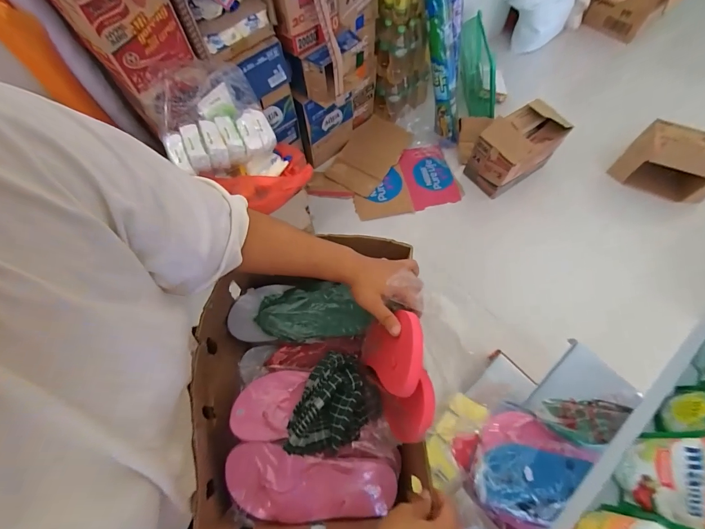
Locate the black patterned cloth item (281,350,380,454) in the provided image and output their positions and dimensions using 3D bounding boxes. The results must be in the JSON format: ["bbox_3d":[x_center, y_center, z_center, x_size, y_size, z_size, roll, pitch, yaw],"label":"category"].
[{"bbox_3d":[-0.035,0.210,0.502,0.145,0.074,0.113,-37,70,-15],"label":"black patterned cloth item"}]

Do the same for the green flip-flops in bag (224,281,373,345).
[{"bbox_3d":[-0.094,0.086,0.606,0.237,0.040,0.099,-1,65,0],"label":"green flip-flops in bag"}]

